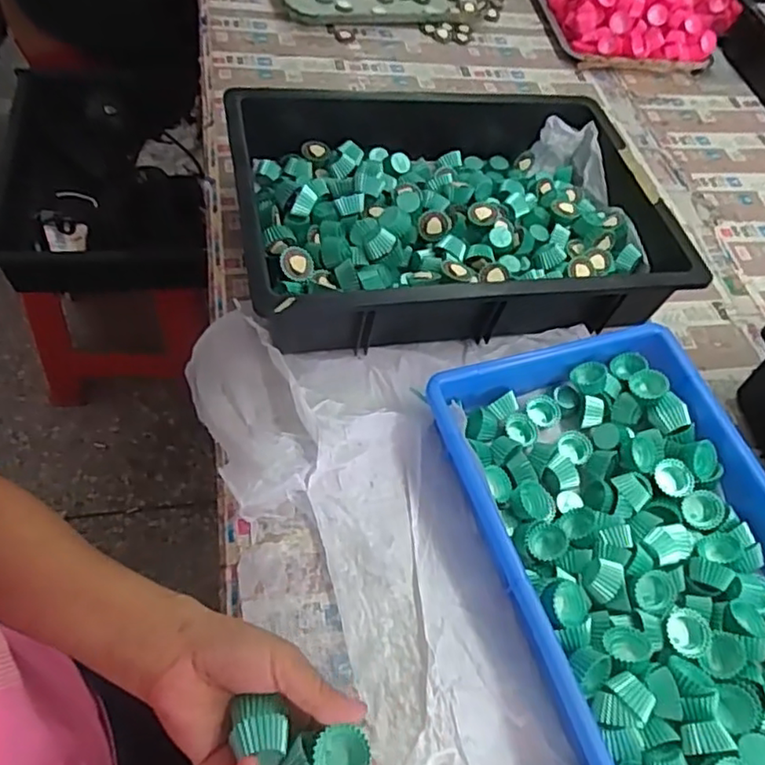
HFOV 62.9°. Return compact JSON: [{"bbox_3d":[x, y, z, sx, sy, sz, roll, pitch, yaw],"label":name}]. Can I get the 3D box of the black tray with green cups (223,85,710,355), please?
[{"bbox_3d":[0.076,-0.191,0.678,0.446,0.100,0.324,-8,58,-8],"label":"black tray with green cups"}]

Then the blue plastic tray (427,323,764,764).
[{"bbox_3d":[0.209,0.126,0.490,0.243,0.041,0.359,-15,60,-12],"label":"blue plastic tray"}]

